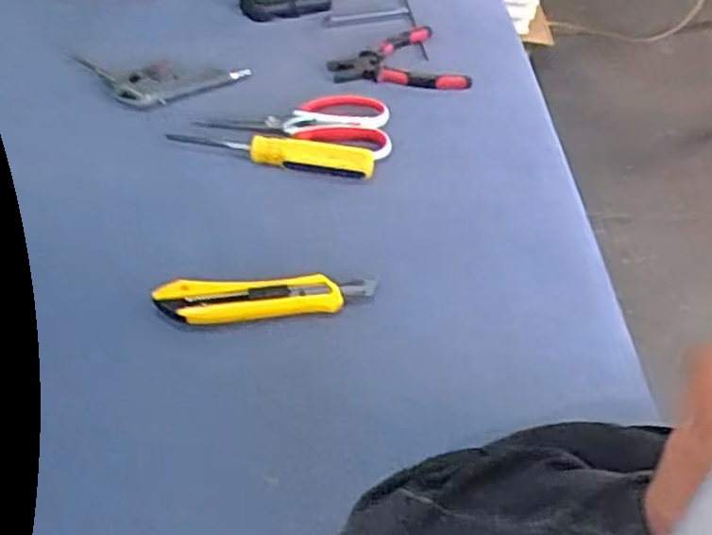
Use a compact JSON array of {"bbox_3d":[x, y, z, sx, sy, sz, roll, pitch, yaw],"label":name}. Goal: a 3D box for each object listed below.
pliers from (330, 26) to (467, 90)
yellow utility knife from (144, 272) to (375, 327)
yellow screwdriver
[{"bbox_3d":[0.048,-0.247,0.862,0.152,0.015,0.128,2,47,-5],"label":"pliers"},{"bbox_3d":[-0.068,0.023,0.581,0.165,0.014,0.035,-4,48,-11],"label":"yellow utility knife"},{"bbox_3d":[-0.079,-0.113,0.707,0.192,0.024,0.028,14,47,6],"label":"yellow screwdriver"}]

